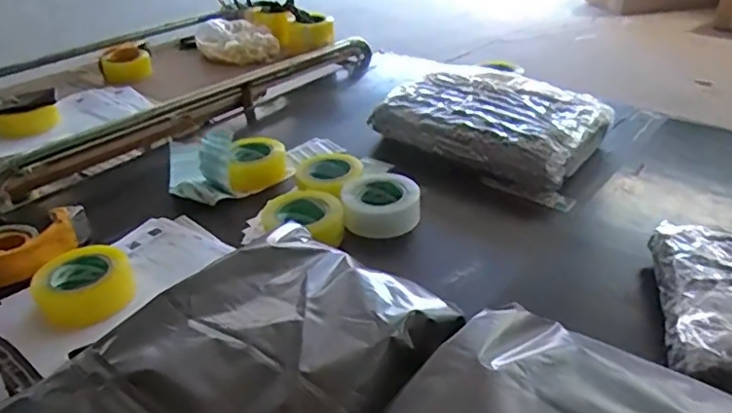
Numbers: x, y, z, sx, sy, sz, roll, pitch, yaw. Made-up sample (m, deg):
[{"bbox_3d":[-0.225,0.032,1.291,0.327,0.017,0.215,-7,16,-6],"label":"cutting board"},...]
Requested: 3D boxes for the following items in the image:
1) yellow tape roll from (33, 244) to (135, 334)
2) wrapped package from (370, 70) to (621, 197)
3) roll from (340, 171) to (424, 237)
[{"bbox_3d":[-0.392,0.113,0.844,0.125,0.057,0.123,-20,37,-26],"label":"yellow tape roll"},{"bbox_3d":[0.248,-0.172,1.179,0.408,0.085,0.296,25,42,34],"label":"wrapped package"},{"bbox_3d":[0.025,0.001,0.961,0.122,0.061,0.127,-1,33,2],"label":"roll"}]

